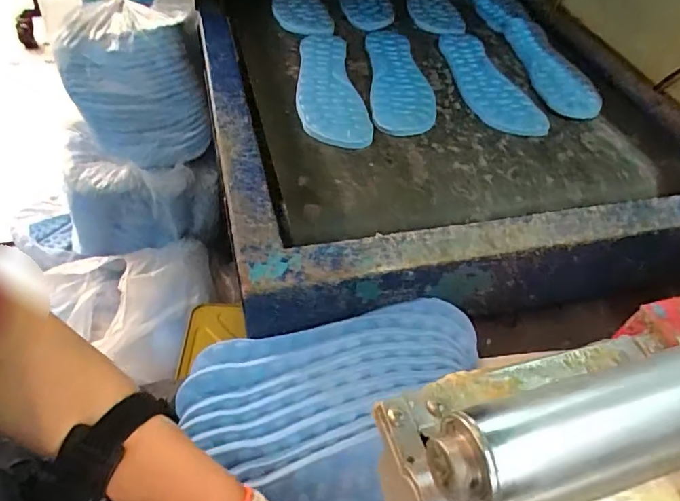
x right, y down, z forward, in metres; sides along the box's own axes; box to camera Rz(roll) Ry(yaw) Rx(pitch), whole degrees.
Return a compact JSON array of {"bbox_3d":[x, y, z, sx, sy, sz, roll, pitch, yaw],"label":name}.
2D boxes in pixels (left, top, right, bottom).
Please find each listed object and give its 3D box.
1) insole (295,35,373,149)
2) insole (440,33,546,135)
[{"bbox_3d":[-0.018,-0.217,0.650,0.081,0.014,0.257,-5,49,-8],"label":"insole"},{"bbox_3d":[0.202,-0.244,0.716,0.085,0.014,0.271,-4,47,-6],"label":"insole"}]

